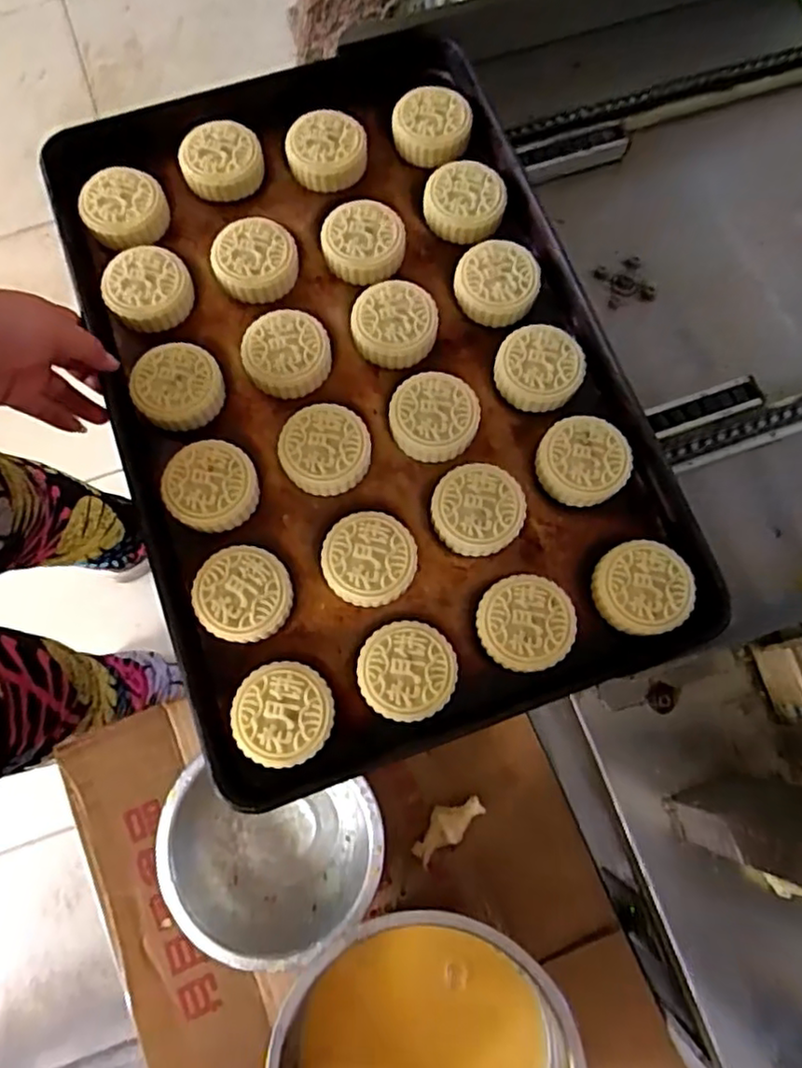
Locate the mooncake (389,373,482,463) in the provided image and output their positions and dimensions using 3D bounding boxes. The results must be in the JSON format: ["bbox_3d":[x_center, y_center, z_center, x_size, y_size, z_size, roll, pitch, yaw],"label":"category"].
[{"bbox_3d":[0.027,-0.095,0.511,0.069,0.018,0.071,0,78,0],"label":"mooncake"}]

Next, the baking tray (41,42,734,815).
[{"bbox_3d":[-0.034,-0.136,0.522,0.396,0.045,0.589,-21,79,-4],"label":"baking tray"}]

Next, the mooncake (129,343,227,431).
[{"bbox_3d":[-0.181,-0.121,0.514,0.071,0.023,0.067,0,78,0],"label":"mooncake"}]

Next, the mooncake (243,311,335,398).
[{"bbox_3d":[-0.094,-0.148,0.520,0.069,0.020,0.068,0,78,0],"label":"mooncake"}]

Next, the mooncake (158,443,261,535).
[{"bbox_3d":[-0.147,-0.037,0.492,0.068,0.020,0.070,0,78,0],"label":"mooncake"}]

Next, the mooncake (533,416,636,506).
[{"bbox_3d":[0.146,-0.059,0.503,0.072,0.017,0.068,0,78,0],"label":"mooncake"}]

